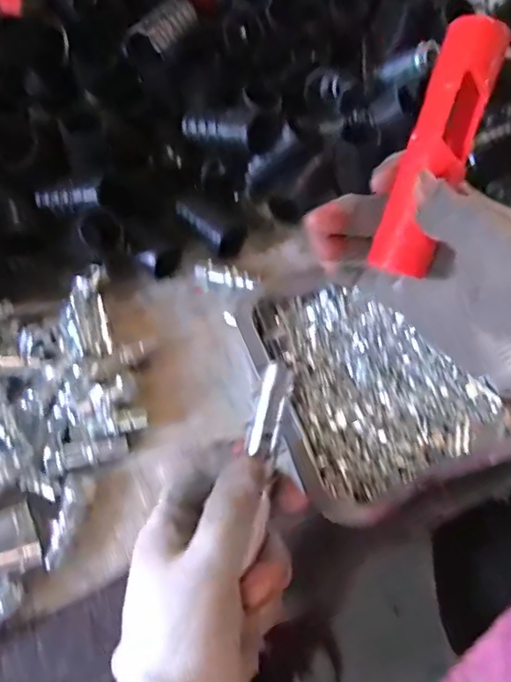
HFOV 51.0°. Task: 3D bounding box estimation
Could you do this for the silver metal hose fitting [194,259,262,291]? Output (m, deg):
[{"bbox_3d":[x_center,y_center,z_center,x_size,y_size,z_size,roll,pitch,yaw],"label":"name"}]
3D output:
[{"bbox_3d":[-0.023,-0.051,0.431,0.052,0.015,0.019,9,60,7],"label":"silver metal hose fitting"}]

